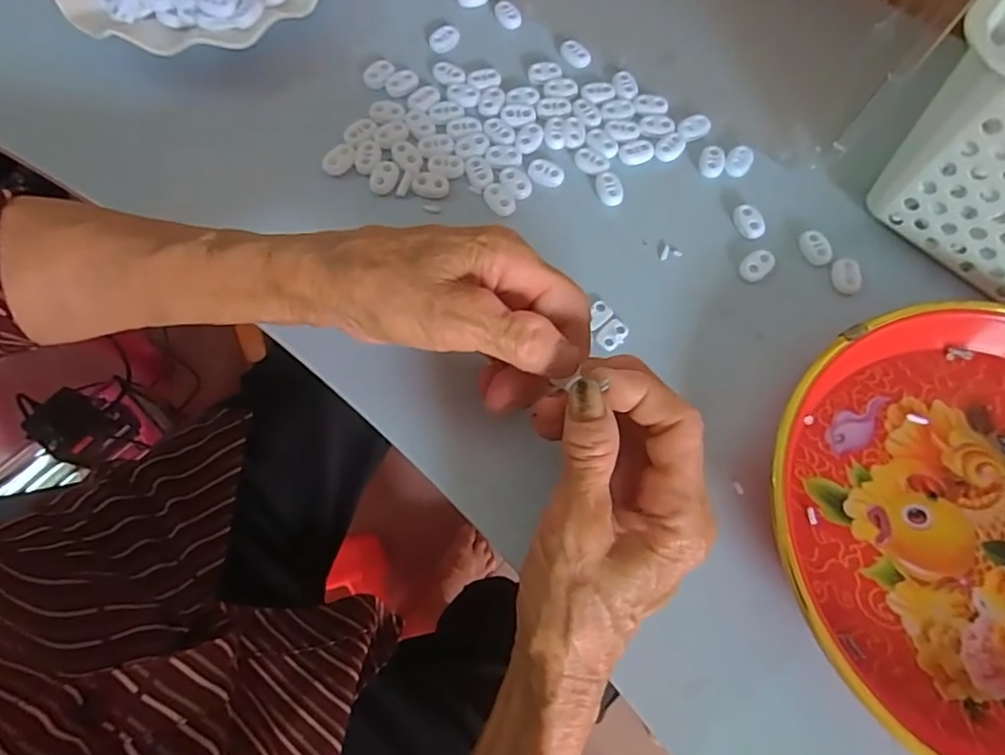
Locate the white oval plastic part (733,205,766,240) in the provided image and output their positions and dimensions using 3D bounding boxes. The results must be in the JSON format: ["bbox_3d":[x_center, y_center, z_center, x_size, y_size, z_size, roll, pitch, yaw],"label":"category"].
[{"bbox_3d":[0.146,-0.091,0.339,0.016,0.006,0.020,-6,70,-1],"label":"white oval plastic part"}]

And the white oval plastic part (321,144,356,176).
[{"bbox_3d":[-0.099,-0.132,0.349,0.021,0.009,0.013,-29,72,-9],"label":"white oval plastic part"}]

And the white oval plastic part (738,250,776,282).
[{"bbox_3d":[0.146,-0.064,0.329,0.022,0.006,0.014,-32,73,-10],"label":"white oval plastic part"}]

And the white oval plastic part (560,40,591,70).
[{"bbox_3d":[0.048,-0.214,0.382,0.022,0.006,0.015,33,74,12],"label":"white oval plastic part"}]

